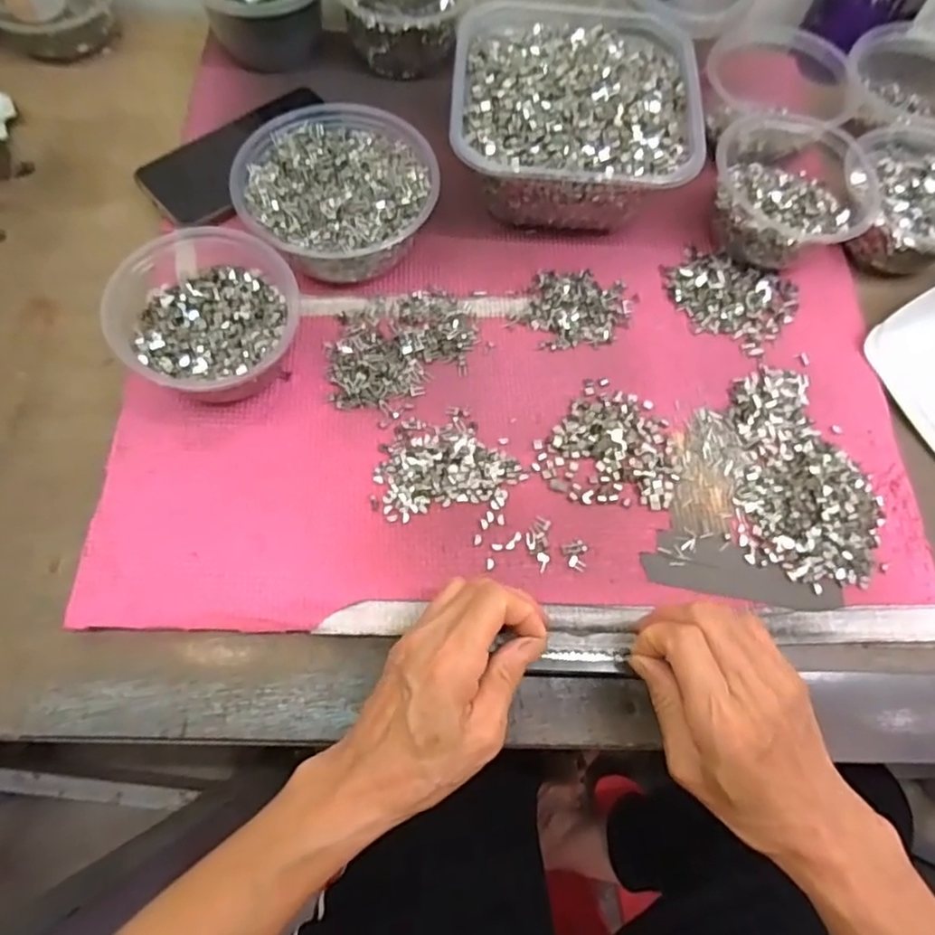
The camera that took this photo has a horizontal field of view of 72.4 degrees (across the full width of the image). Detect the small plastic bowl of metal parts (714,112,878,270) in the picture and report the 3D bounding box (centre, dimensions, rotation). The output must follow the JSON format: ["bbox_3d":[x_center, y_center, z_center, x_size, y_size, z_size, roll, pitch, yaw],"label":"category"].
[{"bbox_3d":[0.238,-0.207,0.477,0.117,0.059,0.125,39,72,11],"label":"small plastic bowl of metal parts"}]

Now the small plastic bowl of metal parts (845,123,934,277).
[{"bbox_3d":[0.348,-0.206,0.494,0.108,0.042,0.112,9,69,0],"label":"small plastic bowl of metal parts"}]

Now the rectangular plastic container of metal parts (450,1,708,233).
[{"bbox_3d":[0.076,-0.263,0.482,0.169,0.081,0.177,3,69,-2],"label":"rectangular plastic container of metal parts"}]

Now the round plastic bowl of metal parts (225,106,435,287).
[{"bbox_3d":[-0.092,-0.193,0.459,0.130,0.057,0.128,1,69,-3],"label":"round plastic bowl of metal parts"}]

